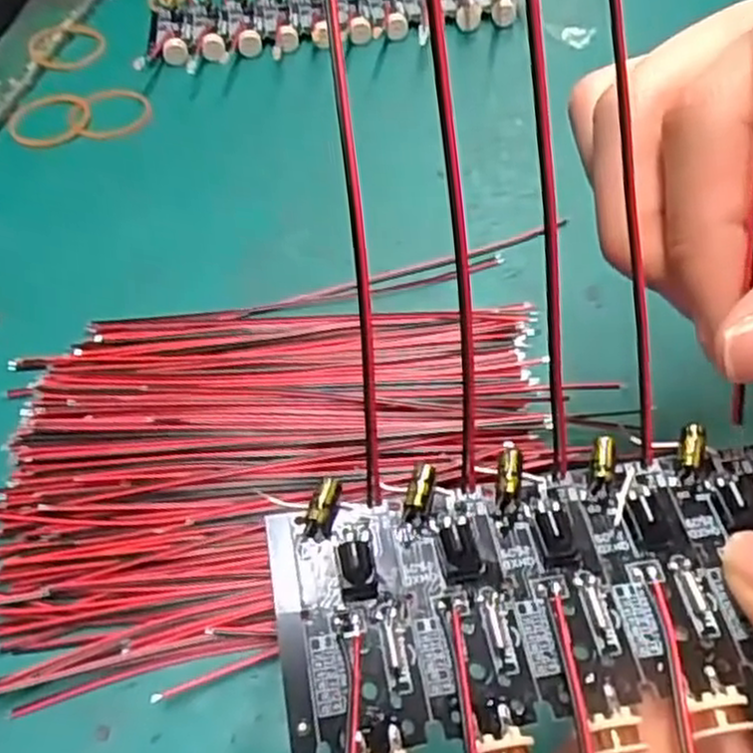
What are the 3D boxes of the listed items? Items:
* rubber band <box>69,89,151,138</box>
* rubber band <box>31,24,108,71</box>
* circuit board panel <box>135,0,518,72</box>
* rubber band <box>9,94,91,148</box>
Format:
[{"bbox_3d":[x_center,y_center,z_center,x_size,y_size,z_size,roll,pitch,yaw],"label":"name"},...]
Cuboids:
[{"bbox_3d":[-0.106,-0.106,0.305,0.031,0.004,0.033,-16,53,-8],"label":"rubber band"},{"bbox_3d":[-0.136,-0.145,0.339,0.032,0.004,0.031,-6,52,0],"label":"rubber band"},{"bbox_3d":[-0.023,-0.161,0.340,0.160,0.007,0.061,-3,52,3],"label":"circuit board panel"},{"bbox_3d":[-0.129,-0.102,0.303,0.031,0.004,0.035,-24,54,-14],"label":"rubber band"}]

